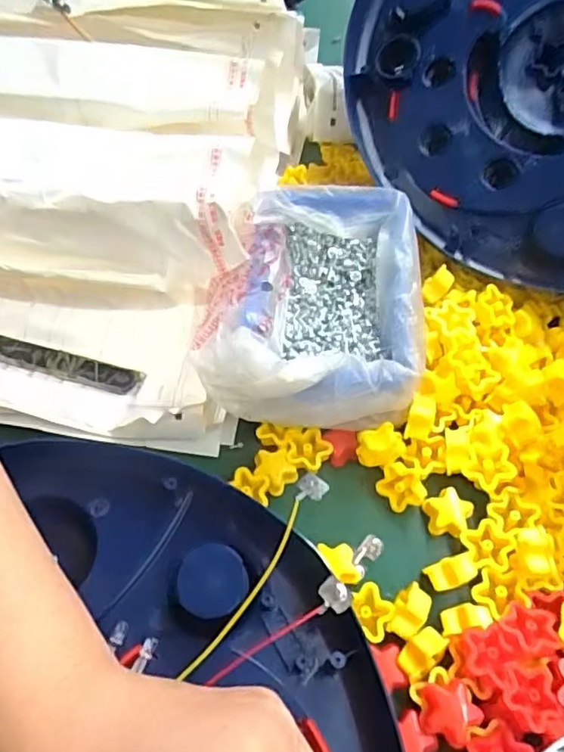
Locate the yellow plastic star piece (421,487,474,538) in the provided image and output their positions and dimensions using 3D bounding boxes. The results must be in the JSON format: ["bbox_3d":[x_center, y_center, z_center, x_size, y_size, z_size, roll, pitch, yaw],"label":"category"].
[{"bbox_3d":[0.091,0.075,0.317,0.025,0.010,0.024,-24,61,-14],"label":"yellow plastic star piece"}]

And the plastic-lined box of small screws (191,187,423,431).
[{"bbox_3d":[0.018,-0.050,0.352,0.125,0.056,0.169,6,58,4],"label":"plastic-lined box of small screws"}]

